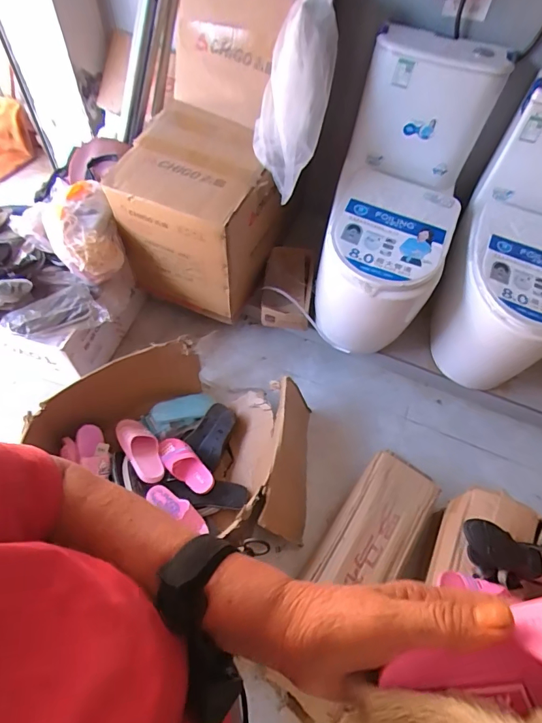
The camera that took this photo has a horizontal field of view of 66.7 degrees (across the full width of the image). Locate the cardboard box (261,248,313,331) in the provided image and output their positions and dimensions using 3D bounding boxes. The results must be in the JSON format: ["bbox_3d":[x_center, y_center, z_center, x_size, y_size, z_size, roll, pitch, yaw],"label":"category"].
[{"bbox_3d":[0.063,-0.290,1.589,0.186,0.151,0.306,6,58,-1],"label":"cardboard box"}]

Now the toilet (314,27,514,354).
[{"bbox_3d":[0.397,-0.479,1.371,0.390,0.749,0.706,17,59,6],"label":"toilet"}]

